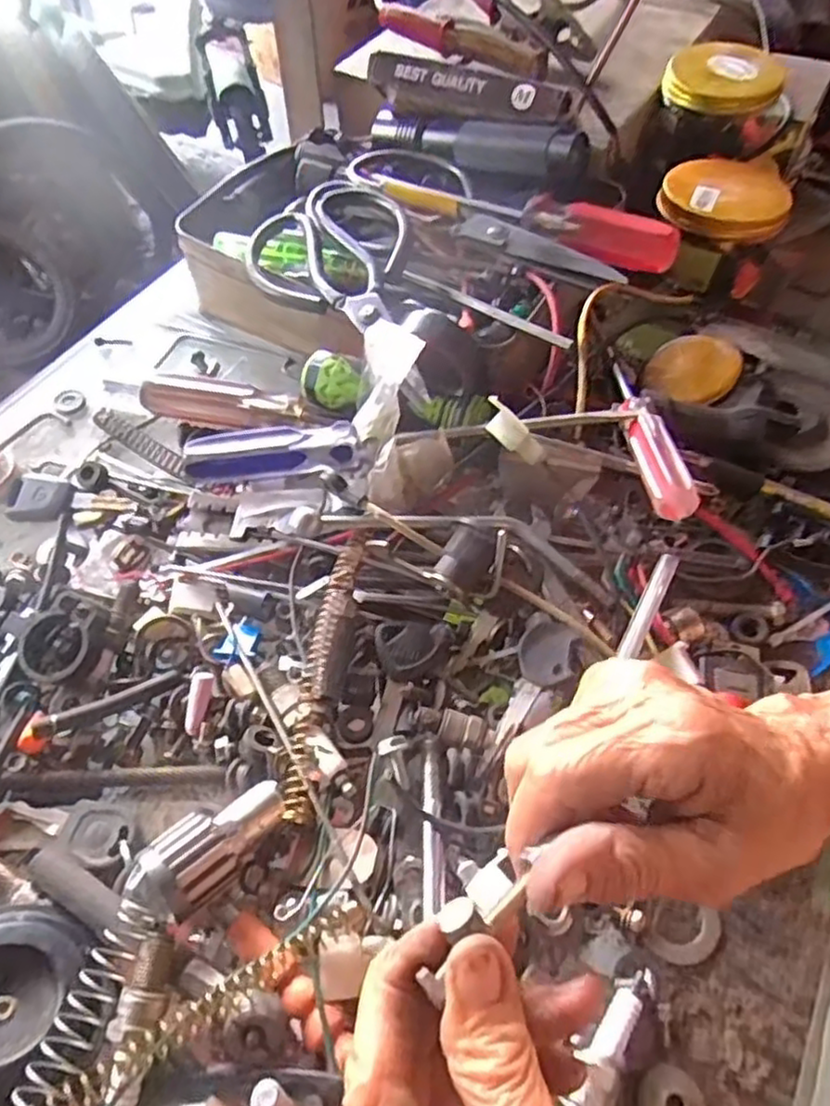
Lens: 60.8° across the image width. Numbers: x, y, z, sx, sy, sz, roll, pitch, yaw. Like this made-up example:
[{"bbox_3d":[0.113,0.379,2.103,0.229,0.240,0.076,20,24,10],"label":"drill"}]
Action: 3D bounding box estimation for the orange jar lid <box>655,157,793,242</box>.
[{"bbox_3d":[0.210,-0.238,0.472,0.083,0.019,0.073,-8,56,-6],"label":"orange jar lid"}]

